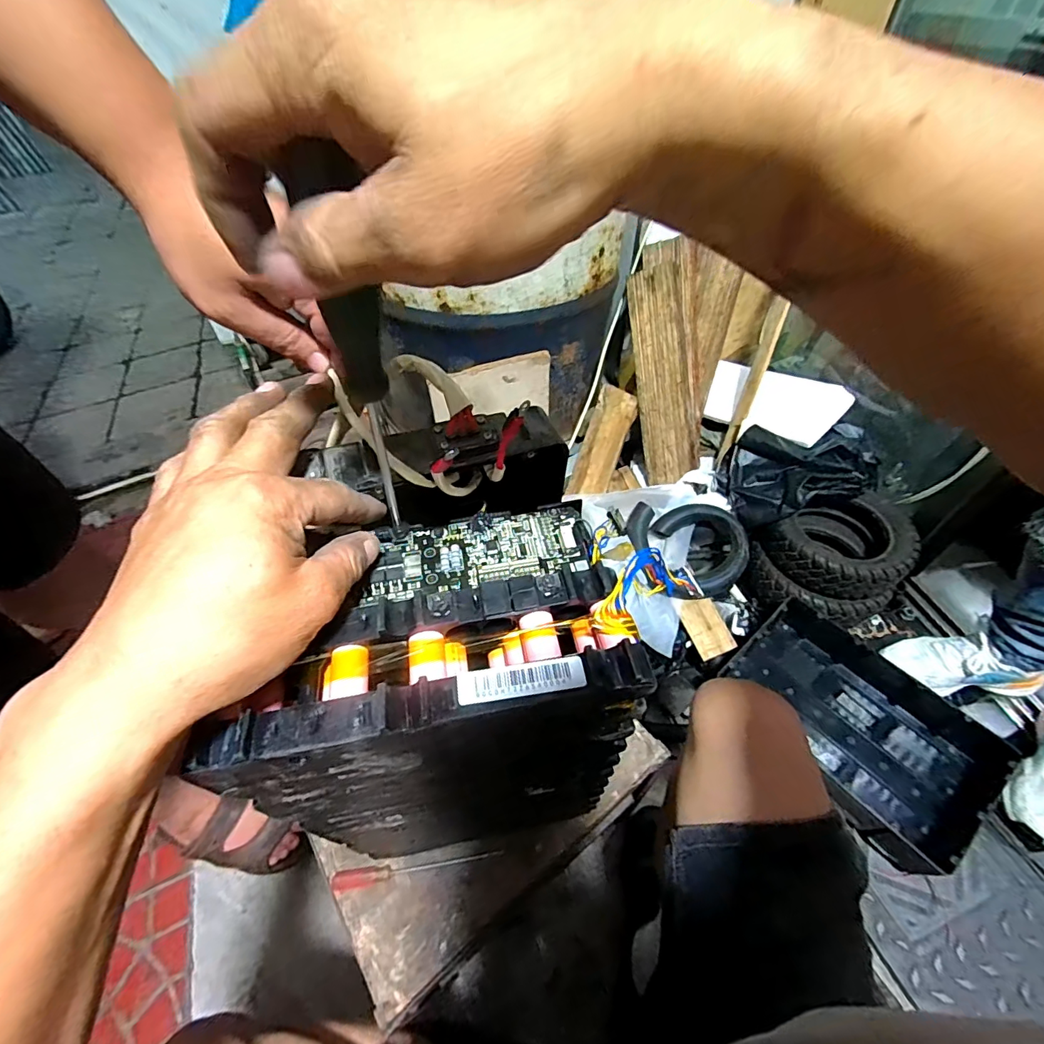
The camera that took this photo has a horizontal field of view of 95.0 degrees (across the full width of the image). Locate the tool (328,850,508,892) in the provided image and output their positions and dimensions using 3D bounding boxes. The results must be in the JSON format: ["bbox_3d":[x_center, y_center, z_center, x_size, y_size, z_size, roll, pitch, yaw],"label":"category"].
[{"bbox_3d":[-0.103,0.338,0.467,0.163,0.014,0.015,-6,49,-6],"label":"tool"}]

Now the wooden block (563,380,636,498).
[{"bbox_3d":[0.178,-0.168,1.060,0.078,0.247,0.062,25,17,19],"label":"wooden block"}]

